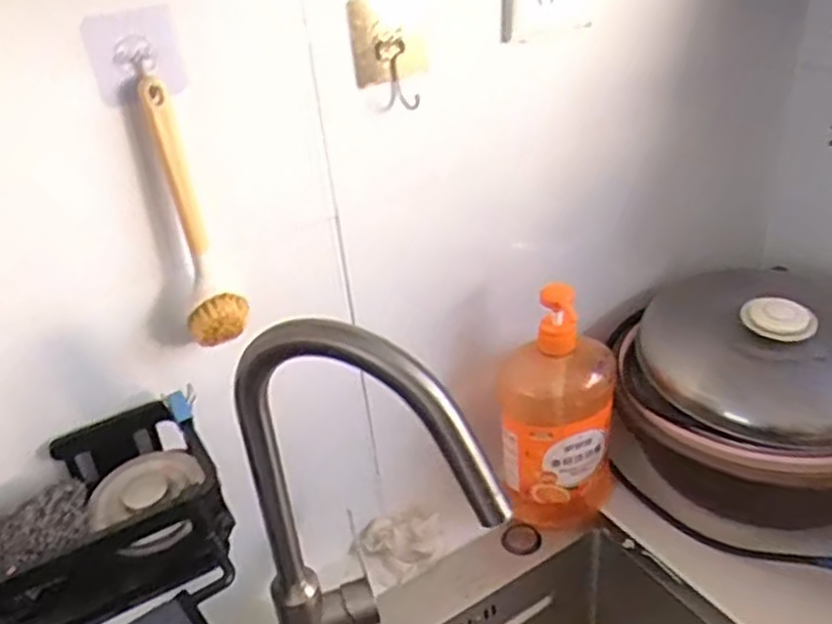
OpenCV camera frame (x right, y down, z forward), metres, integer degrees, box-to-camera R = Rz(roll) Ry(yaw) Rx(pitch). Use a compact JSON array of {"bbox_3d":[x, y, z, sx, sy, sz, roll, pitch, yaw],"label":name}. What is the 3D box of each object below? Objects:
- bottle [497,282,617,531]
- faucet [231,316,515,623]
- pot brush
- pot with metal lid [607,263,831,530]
[{"bbox_3d":[0.143,0.103,0.754,0.111,0.263,0.074,2,32,13],"label":"bottle"},{"bbox_3d":[-0.033,0.169,0.534,0.201,0.380,0.061,18,38,33],"label":"faucet"},{"bbox_3d":[-0.157,-0.064,0.524,0.044,0.187,0.039,-17,33,-17],"label":"pot brush"},{"bbox_3d":[0.366,0.078,0.791,0.290,0.182,0.302,12,36,27],"label":"pot with metal lid"}]

